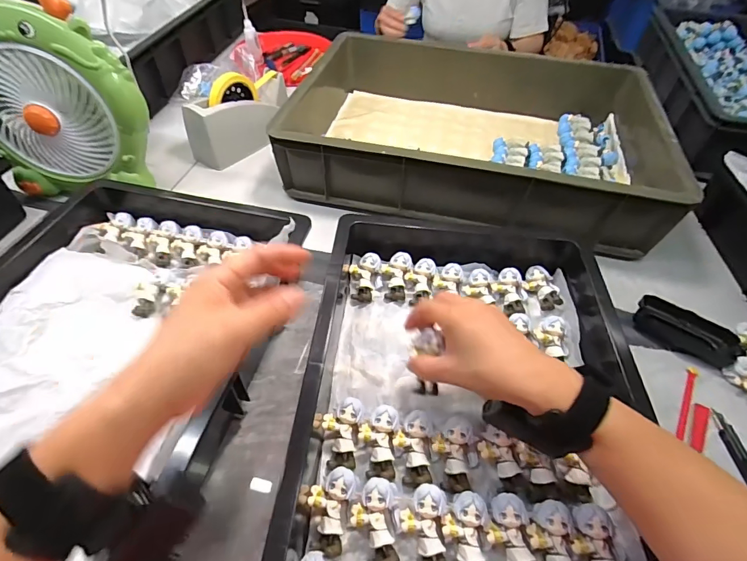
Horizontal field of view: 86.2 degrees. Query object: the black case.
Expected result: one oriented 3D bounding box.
[{"bbox_3d":[0.404,0.068,0.523,0.055,0.034,0.118,-32,58,-25],"label":"black case"}]

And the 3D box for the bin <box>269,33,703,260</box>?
[{"bbox_3d":[0.170,-0.269,0.718,0.587,0.143,0.409,12,51,7],"label":"bin"}]

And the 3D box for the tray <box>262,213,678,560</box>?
[{"bbox_3d":[0.096,0.112,0.400,0.318,0.072,0.482,6,50,2],"label":"tray"}]

